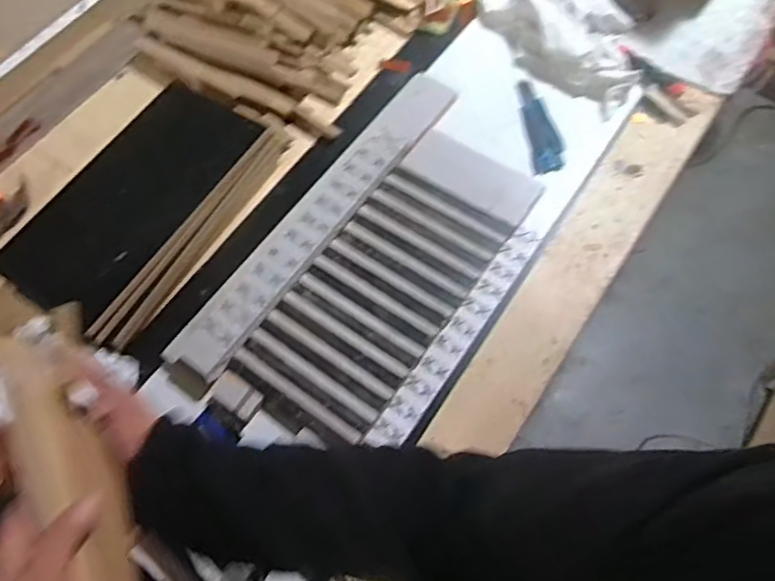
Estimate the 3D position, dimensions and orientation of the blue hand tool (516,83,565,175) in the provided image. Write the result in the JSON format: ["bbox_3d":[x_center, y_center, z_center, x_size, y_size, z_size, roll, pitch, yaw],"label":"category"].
[{"bbox_3d":[0.225,-0.243,0.826,0.047,0.023,0.166,-6,64,0],"label":"blue hand tool"}]

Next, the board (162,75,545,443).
[{"bbox_3d":[0.001,-0.044,0.716,0.285,0.031,0.519,31,70,16],"label":"board"}]

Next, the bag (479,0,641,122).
[{"bbox_3d":[0.290,-0.407,0.870,0.182,0.060,0.272,-38,69,-15],"label":"bag"}]

